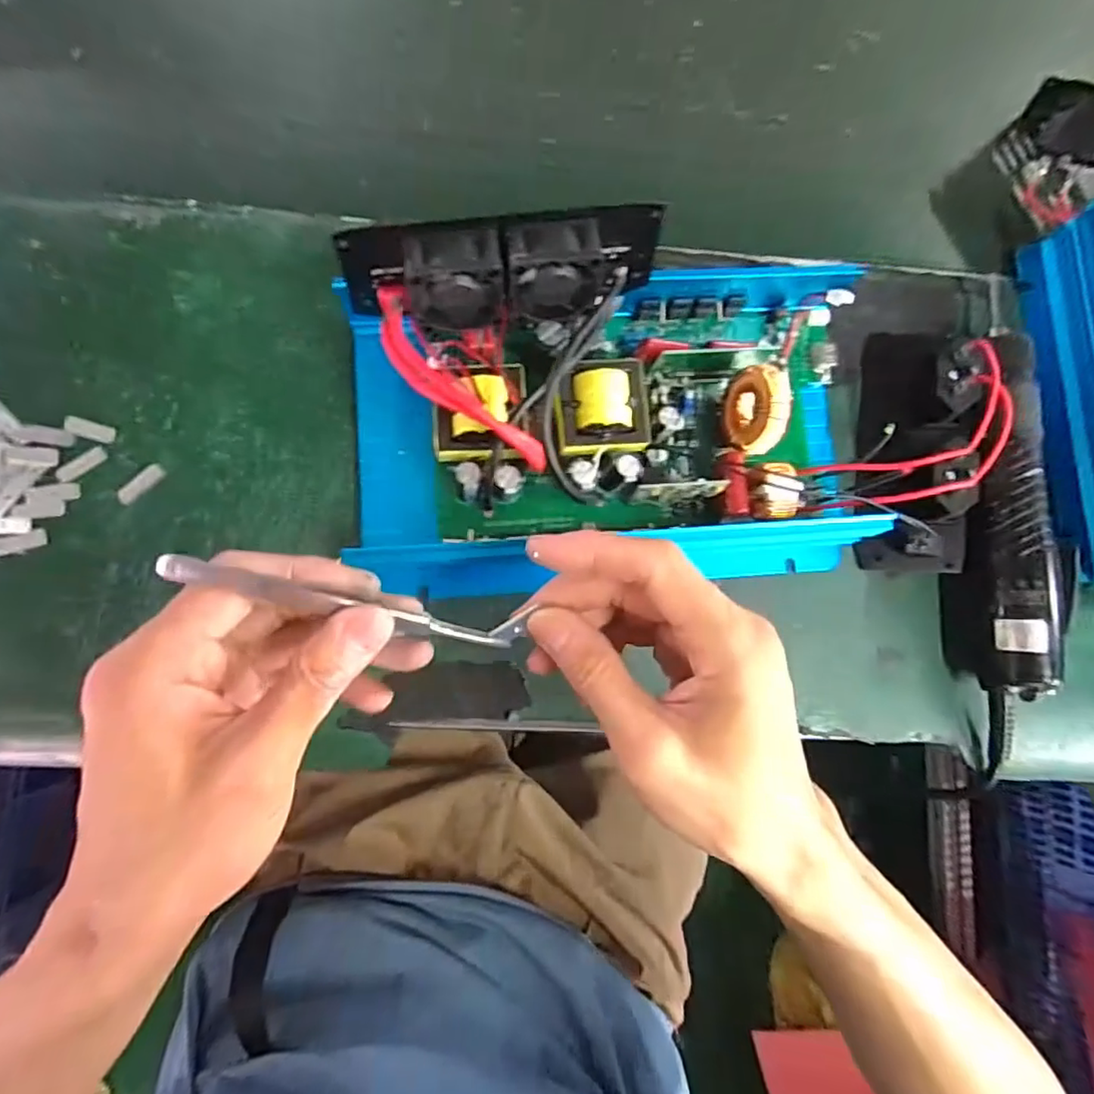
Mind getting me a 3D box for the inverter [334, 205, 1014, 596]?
[{"bbox_3d":[0.064,-0.070,0.300,0.325,0.096,0.170,-2,84,-5],"label":"inverter"}]

